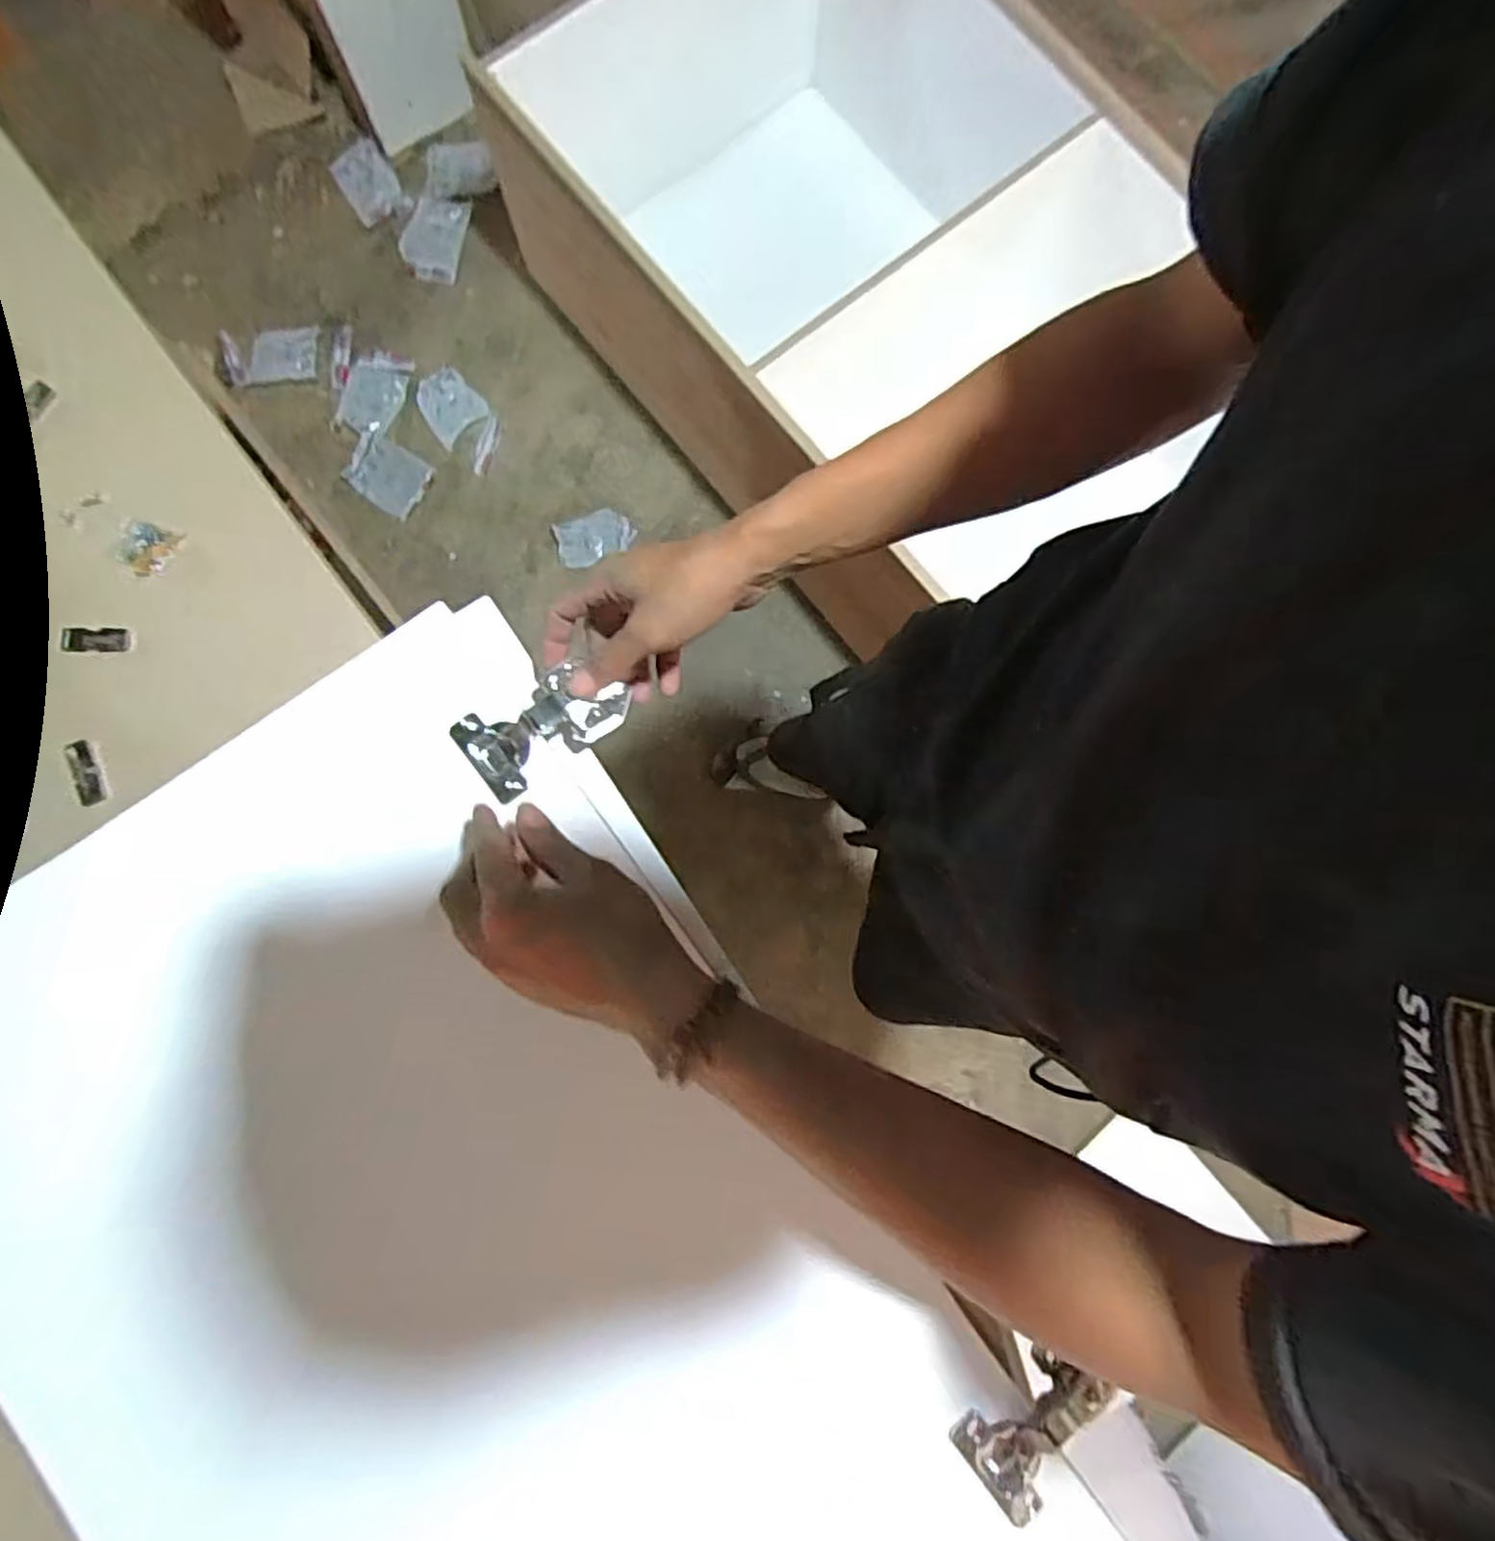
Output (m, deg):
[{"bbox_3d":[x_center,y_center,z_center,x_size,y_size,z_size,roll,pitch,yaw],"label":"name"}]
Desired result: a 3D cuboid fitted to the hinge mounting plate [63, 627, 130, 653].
[{"bbox_3d":[-0.451,-0.091,0.514,0.043,0.004,0.016,-3,82,-2],"label":"hinge mounting plate"}]

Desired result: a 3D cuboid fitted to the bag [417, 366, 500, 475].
[{"bbox_3d":[-0.583,-0.717,1.498,0.115,0.019,0.242,-41,85,-6],"label":"bag"}]

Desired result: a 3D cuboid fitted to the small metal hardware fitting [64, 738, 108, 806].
[{"bbox_3d":[-0.445,0.001,0.499,0.014,0.005,0.045,-24,84,-4],"label":"small metal hardware fitting"}]

